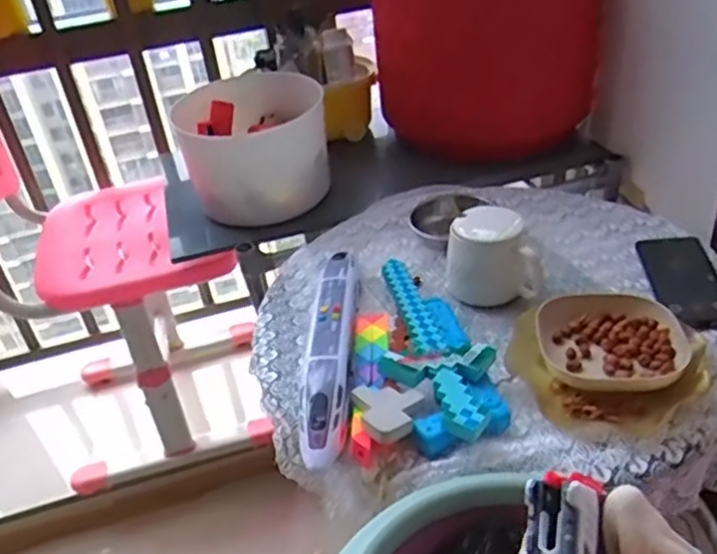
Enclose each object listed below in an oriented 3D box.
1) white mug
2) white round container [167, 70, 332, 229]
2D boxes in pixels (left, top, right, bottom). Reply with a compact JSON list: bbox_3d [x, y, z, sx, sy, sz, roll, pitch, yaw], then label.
[{"bbox_3d":[0.163,-0.026,0.808,0.104,0.091,0.074,2,36,14],"label":"white mug"},{"bbox_3d":[-0.168,-0.215,1.130,0.226,0.184,0.226,-5,35,4],"label":"white round container"}]

